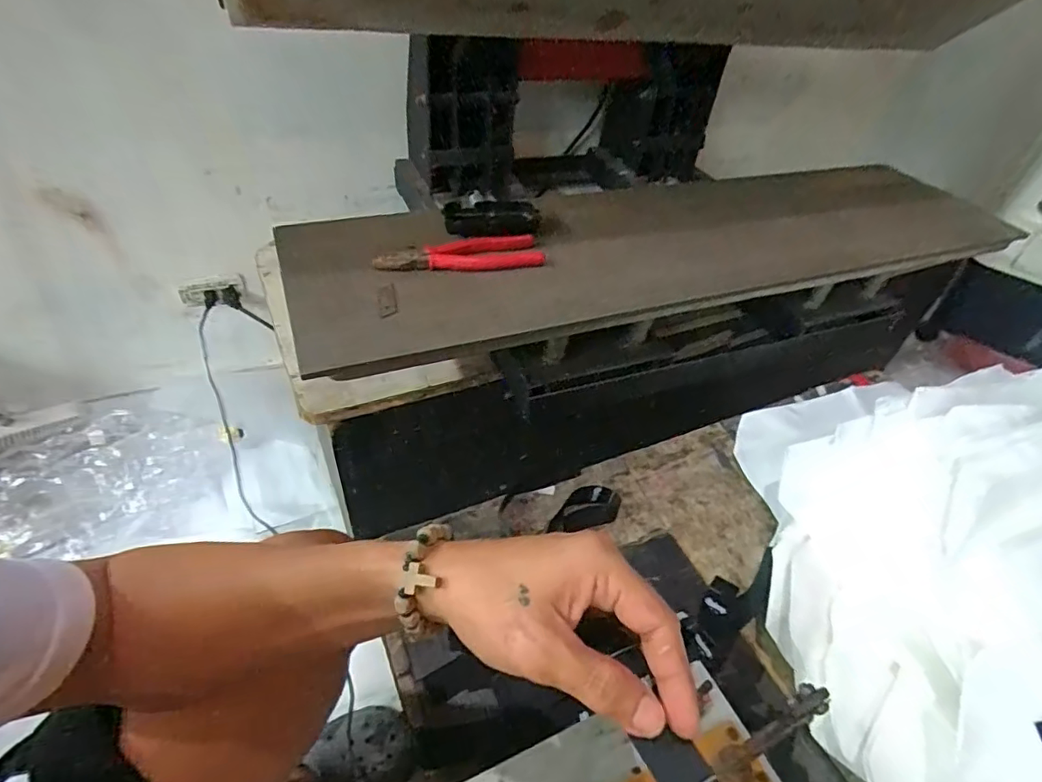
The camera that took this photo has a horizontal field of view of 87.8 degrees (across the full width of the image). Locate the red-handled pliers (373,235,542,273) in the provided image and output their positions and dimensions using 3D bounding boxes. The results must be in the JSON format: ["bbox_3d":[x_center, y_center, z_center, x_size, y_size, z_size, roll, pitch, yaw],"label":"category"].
[{"bbox_3d":[-0.066,-0.150,0.593,0.180,0.012,0.047,-8,46,-14],"label":"red-handled pliers"}]

